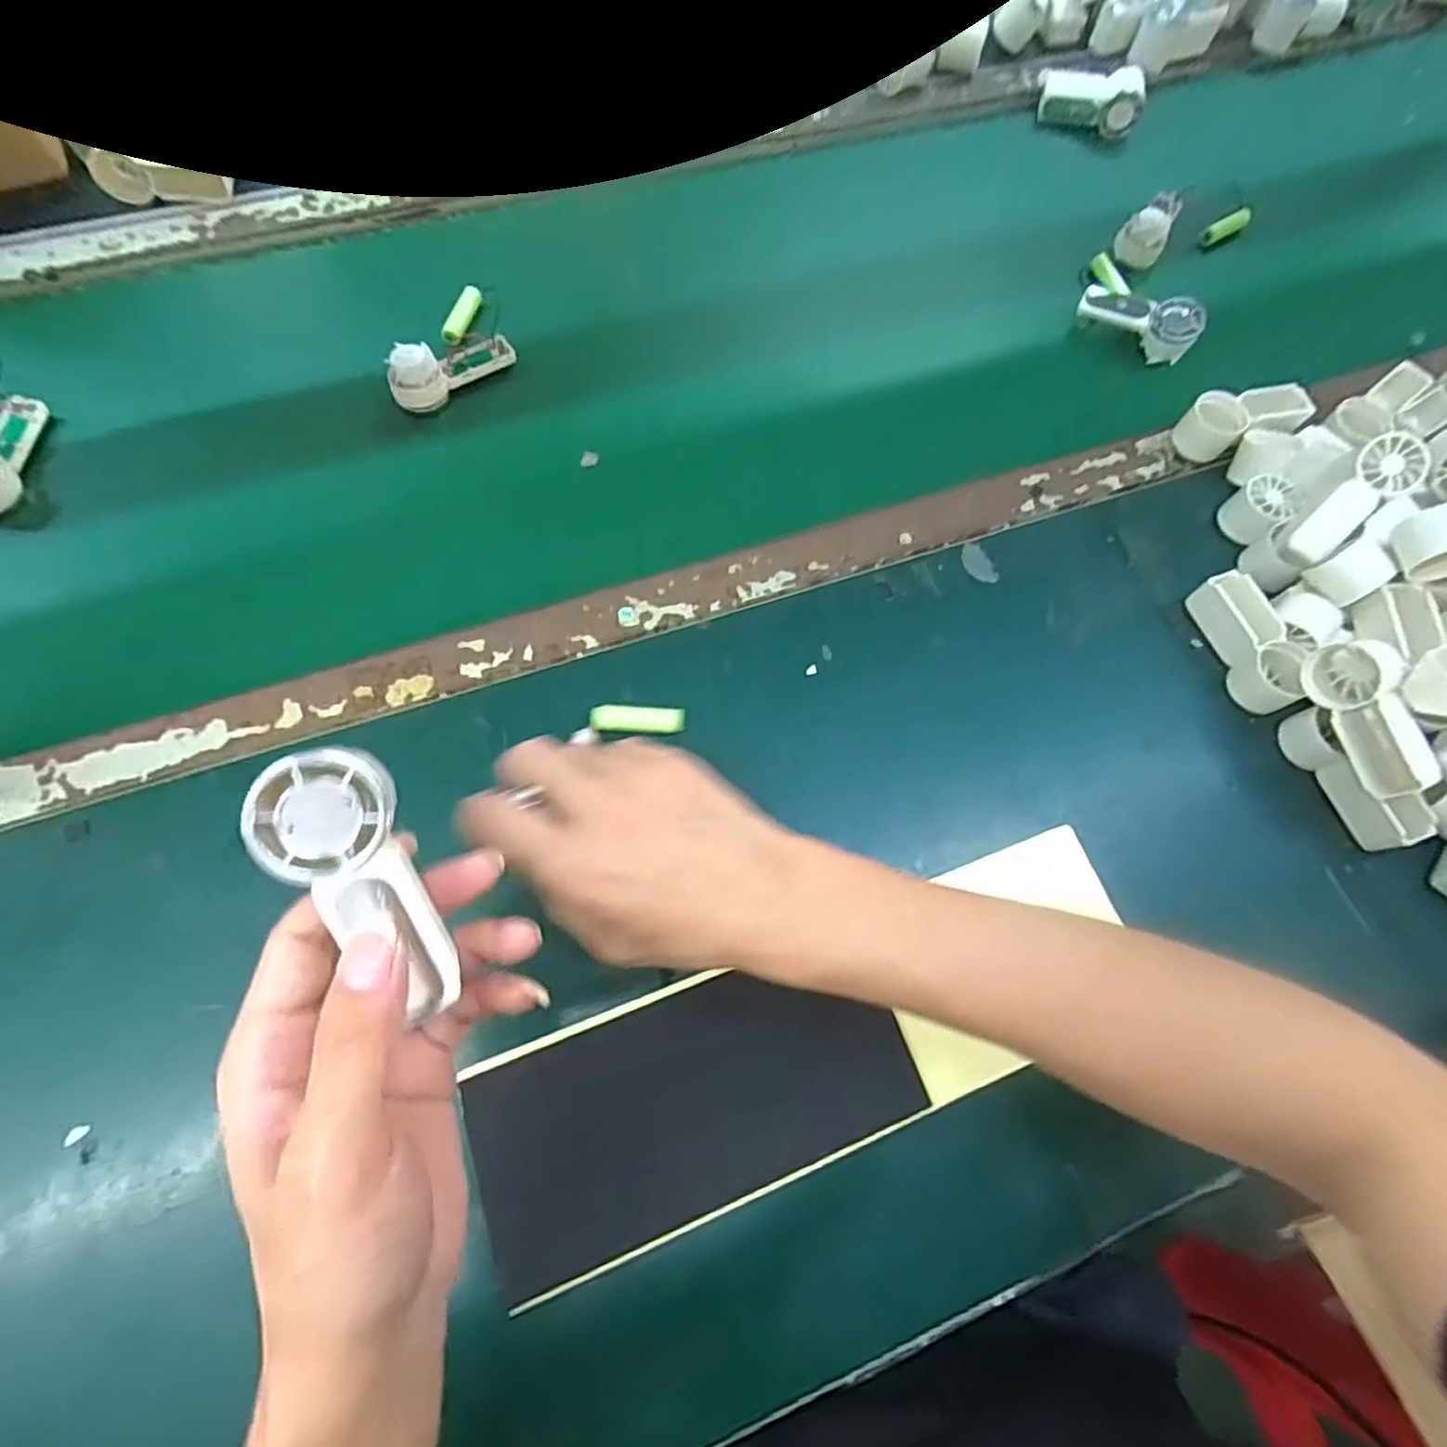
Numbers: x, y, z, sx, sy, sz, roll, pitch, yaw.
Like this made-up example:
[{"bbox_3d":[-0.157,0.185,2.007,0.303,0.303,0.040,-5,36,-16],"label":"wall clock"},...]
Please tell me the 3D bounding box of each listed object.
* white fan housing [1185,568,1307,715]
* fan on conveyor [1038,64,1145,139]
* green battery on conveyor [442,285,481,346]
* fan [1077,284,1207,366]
[{"bbox_3d":[0.338,-0.052,0.466,0.030,0.041,0.090,-14,69,-9],"label":"white fan housing"},{"bbox_3d":[0.360,-0.617,0.713,0.098,0.040,0.056,23,68,6],"label":"fan on conveyor"},{"bbox_3d":[-0.203,-0.316,0.559,0.017,0.012,0.050,13,68,2],"label":"green battery on conveyor"},{"bbox_3d":[0.336,-0.327,0.591,0.093,0.052,0.033,34,70,10],"label":"fan"}]

